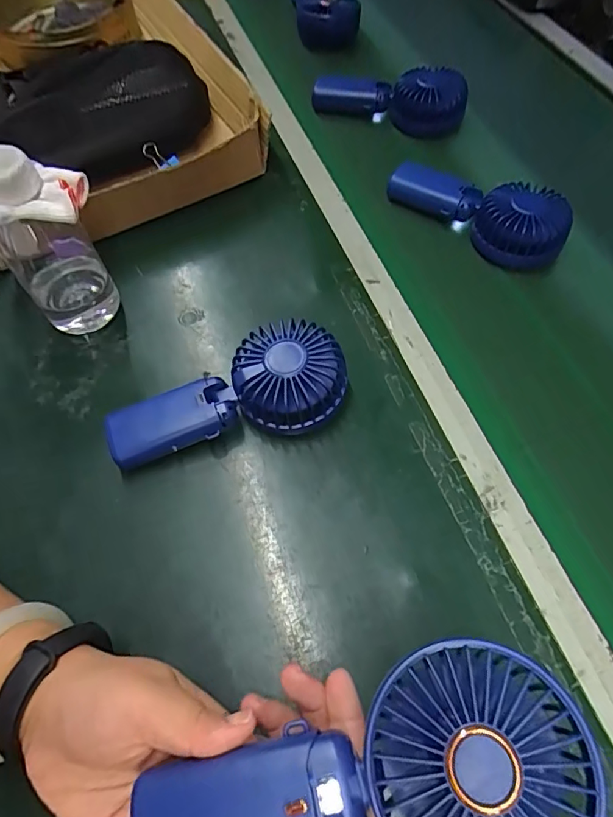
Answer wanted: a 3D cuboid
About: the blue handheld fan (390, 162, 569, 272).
[{"bbox_3d":[0.177,-0.206,0.497,0.180,0.055,0.070,40,69,21],"label":"blue handheld fan"}]

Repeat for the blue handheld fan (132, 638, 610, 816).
[{"bbox_3d":[0.023,0.156,0.198,0.178,0.033,0.081,-15,61,2],"label":"blue handheld fan"}]

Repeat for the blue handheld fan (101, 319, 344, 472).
[{"bbox_3d":[-0.060,-0.012,0.367,0.176,0.048,0.076,-12,61,-6],"label":"blue handheld fan"}]

